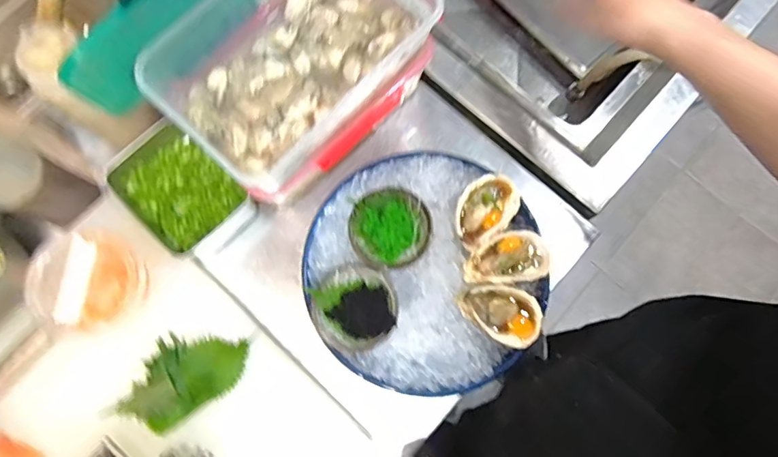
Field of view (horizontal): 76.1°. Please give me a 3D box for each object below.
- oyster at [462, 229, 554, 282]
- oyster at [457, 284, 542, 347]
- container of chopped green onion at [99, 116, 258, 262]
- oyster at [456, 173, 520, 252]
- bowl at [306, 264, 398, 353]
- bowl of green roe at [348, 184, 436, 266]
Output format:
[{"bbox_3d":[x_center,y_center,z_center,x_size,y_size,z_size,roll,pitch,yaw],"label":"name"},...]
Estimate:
[{"bbox_3d":[0.117,0.028,0.496,0.086,0.021,0.050,-8,76,-2],"label":"oyster"},{"bbox_3d":[0.109,0.081,0.484,0.078,0.019,0.052,25,78,6],"label":"oyster"},{"bbox_3d":[-0.234,-0.042,0.550,0.137,0.037,0.102,41,80,9],"label":"container of chopped green onion"},{"bbox_3d":[0.097,-0.020,0.505,0.053,0.017,0.083,40,80,9],"label":"oyster"},{"bbox_3d":[-0.033,0.075,0.473,0.078,0.037,0.075,0,76,0],"label":"bowl"},{"bbox_3d":[0.002,0.000,0.492,0.074,0.038,0.078,0,76,0],"label":"bowl of green roe"}]

